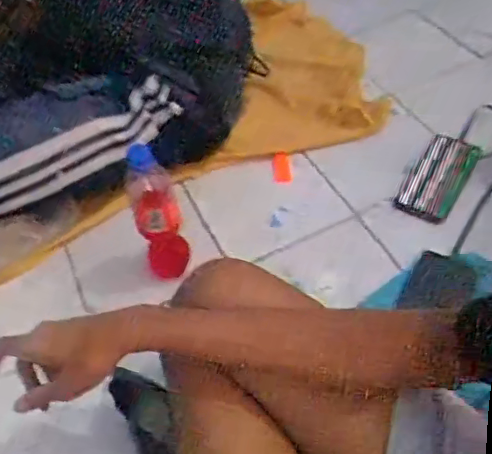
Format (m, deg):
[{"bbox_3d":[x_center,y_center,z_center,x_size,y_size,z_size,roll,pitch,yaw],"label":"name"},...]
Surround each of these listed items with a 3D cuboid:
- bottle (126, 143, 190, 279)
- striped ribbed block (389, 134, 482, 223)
[{"bbox_3d":[-0.109,-0.011,0.714,0.056,0.218,0.051,-17,51,-7],"label":"bottle"},{"bbox_3d":[0.294,-0.080,0.881,0.094,0.028,0.174,26,58,24],"label":"striped ribbed block"}]

